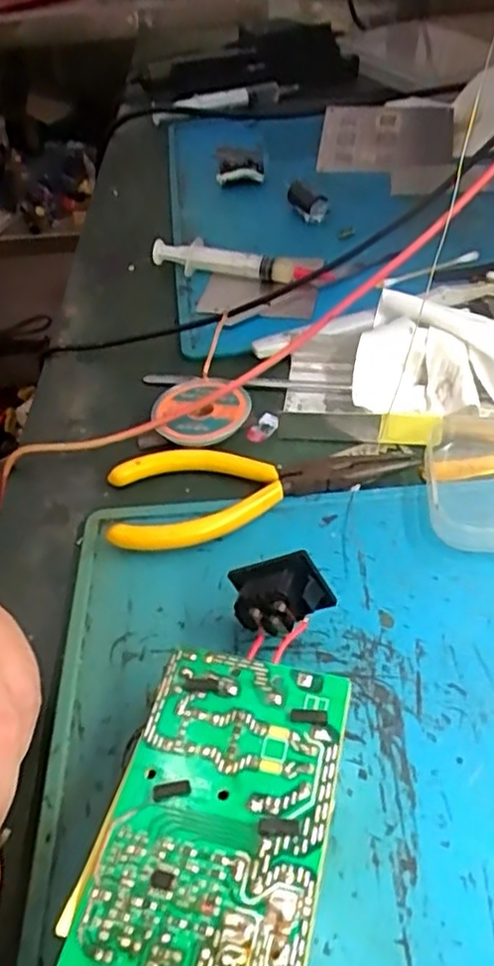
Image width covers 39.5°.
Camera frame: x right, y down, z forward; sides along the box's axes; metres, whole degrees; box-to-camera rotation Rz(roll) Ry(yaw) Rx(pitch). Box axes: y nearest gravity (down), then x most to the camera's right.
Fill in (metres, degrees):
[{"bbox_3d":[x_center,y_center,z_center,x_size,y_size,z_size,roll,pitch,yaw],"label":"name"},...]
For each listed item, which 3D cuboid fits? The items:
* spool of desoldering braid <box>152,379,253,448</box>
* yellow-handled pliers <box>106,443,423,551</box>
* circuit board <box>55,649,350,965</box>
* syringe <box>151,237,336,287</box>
[{"bbox_3d":[-0.021,-0.031,0.324,0.042,0.013,0.042,-2,45,2],"label":"spool of desoldering braid"},{"bbox_3d":[0.007,0.000,0.293,0.127,0.011,0.053,-10,45,-5],"label":"yellow-handled pliers"},{"bbox_3d":[-0.012,0.110,0.176,0.056,0.024,0.131,8,46,12],"label":"circuit board"},{"bbox_3d":[-0.005,-0.133,0.418,0.115,0.018,0.014,11,47,15],"label":"syringe"}]

